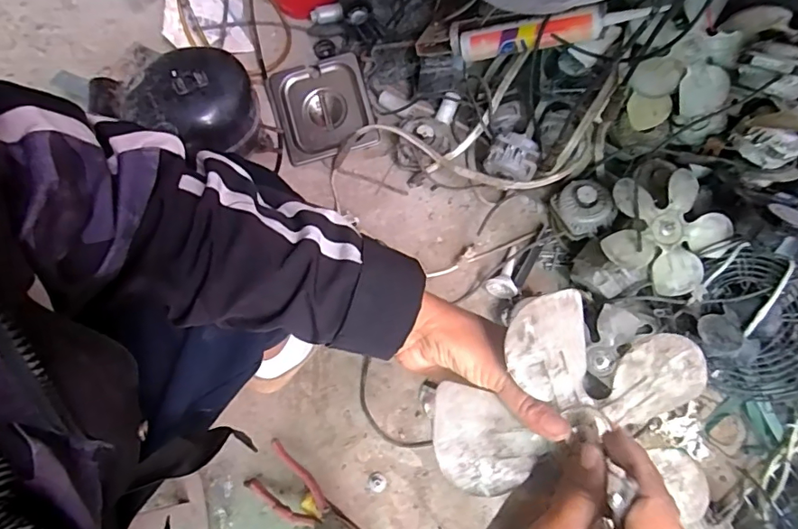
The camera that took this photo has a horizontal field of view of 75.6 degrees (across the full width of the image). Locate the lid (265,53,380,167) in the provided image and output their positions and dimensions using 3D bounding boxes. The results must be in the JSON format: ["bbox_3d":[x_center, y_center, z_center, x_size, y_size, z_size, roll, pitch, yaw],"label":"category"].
[{"bbox_3d":[-0.133,-0.273,0.900,0.163,0.022,0.171,-15,76,-6],"label":"lid"}]

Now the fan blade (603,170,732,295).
[{"bbox_3d":[0.394,-0.053,0.780,0.168,0.062,0.174,1,75,-2],"label":"fan blade"}]

